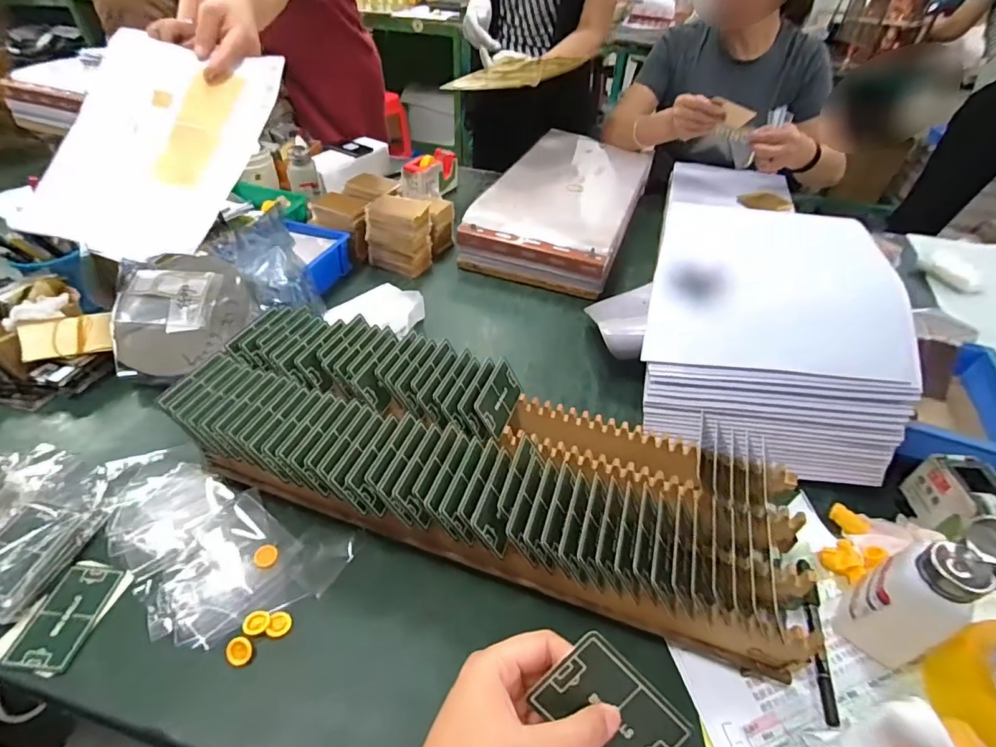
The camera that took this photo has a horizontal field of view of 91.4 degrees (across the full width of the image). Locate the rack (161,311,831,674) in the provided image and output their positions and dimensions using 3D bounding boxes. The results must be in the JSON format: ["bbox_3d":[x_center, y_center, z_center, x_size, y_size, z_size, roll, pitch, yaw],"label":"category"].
[{"bbox_3d":[-0.028,0.091,0.483,0.566,0.099,0.210,16,45,13],"label":"rack"}]

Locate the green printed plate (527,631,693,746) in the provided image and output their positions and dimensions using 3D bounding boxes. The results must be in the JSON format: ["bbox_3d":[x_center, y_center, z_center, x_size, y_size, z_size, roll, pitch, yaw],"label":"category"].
[{"bbox_3d":[0.063,0.186,0.267,0.051,0.004,0.081,-44,94,-2],"label":"green printed plate"}]

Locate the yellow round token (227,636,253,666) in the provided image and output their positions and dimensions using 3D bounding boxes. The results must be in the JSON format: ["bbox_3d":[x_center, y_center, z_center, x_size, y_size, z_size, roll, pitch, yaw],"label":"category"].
[{"bbox_3d":[-0.213,0.229,0.400,0.020,0.004,0.020,6,67,-14],"label":"yellow round token"}]

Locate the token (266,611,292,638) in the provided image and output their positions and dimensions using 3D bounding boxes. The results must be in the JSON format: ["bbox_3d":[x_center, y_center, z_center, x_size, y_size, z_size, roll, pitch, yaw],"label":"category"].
[{"bbox_3d":[-0.189,0.217,0.421,0.018,0.006,0.020,4,43,0],"label":"token"}]

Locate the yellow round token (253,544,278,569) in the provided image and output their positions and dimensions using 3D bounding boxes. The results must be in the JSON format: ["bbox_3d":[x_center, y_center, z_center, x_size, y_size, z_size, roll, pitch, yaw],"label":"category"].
[{"bbox_3d":[-0.221,0.174,0.463,0.020,0.004,0.022,2,43,-2],"label":"yellow round token"}]

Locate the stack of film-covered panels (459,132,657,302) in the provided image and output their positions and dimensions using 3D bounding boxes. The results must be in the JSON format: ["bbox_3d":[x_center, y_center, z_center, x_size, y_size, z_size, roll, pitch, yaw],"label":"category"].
[{"bbox_3d":[0.135,-0.340,0.964,0.253,0.099,0.495,17,45,13],"label":"stack of film-covered panels"}]

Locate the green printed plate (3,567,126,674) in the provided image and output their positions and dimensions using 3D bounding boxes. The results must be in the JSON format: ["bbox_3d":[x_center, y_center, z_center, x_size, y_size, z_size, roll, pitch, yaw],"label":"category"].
[{"bbox_3d":[-0.369,0.208,0.419,0.050,0.005,0.082,6,43,2],"label":"green printed plate"}]

